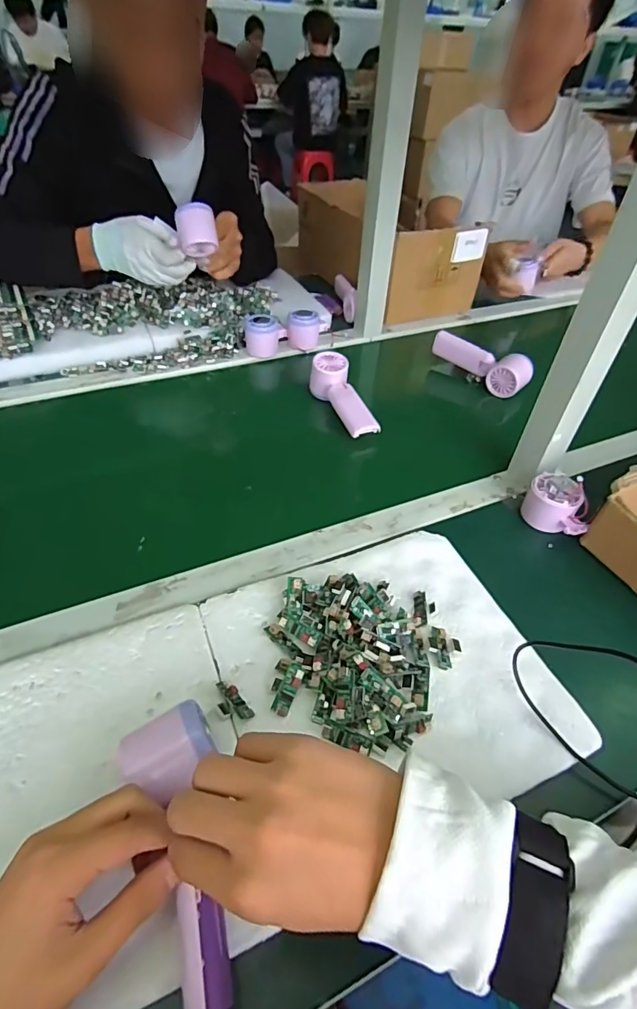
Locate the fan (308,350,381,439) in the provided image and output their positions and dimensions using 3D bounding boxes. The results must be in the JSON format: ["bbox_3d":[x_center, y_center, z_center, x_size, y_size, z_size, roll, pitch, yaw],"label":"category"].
[{"bbox_3d":[0.034,-0.163,0.688,0.056,0.046,0.154,-11,47,-15],"label":"fan"}]

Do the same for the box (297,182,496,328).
[{"bbox_3d":[0.119,-0.541,0.982,0.218,0.142,0.401,-19,50,-21],"label":"box"}]

